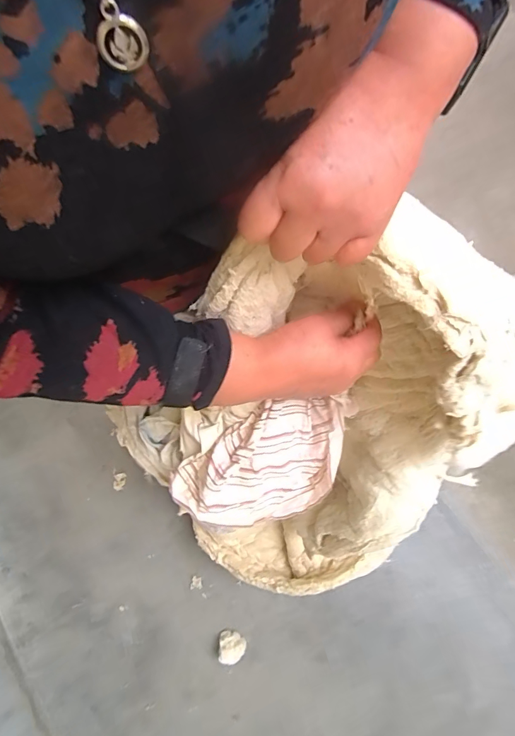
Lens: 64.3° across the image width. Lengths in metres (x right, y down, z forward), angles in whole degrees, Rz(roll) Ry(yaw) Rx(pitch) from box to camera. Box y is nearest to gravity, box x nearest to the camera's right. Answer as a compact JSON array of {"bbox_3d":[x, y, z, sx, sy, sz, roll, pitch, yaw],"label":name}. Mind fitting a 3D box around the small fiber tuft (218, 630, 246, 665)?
[{"bbox_3d":[-0.066,0.714,1.049,0.067,0.046,0.064,0,77,2],"label":"small fiber tuft"}]

